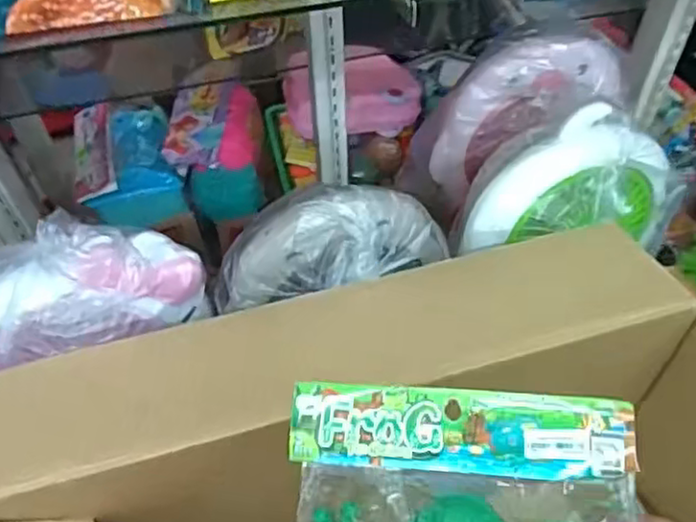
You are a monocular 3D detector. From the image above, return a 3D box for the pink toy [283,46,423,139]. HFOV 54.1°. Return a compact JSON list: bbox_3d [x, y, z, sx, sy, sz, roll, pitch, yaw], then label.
[{"bbox_3d":[0.009,-0.265,1.099,0.220,0.123,0.079,-1,54,1],"label":"pink toy"}]

